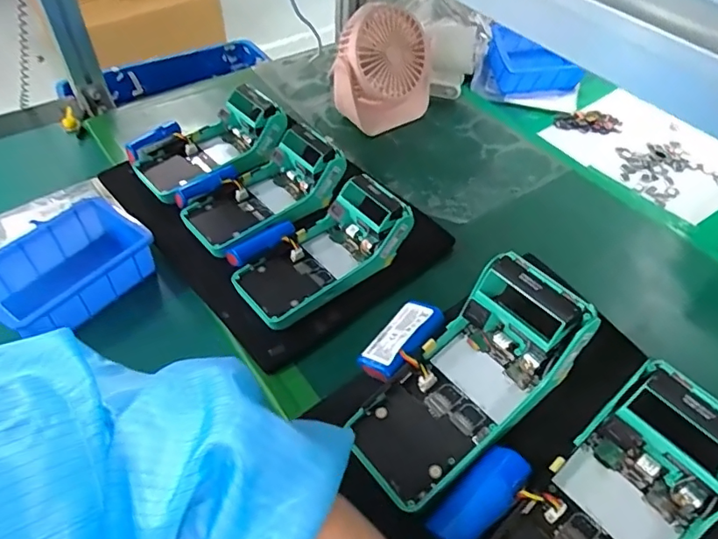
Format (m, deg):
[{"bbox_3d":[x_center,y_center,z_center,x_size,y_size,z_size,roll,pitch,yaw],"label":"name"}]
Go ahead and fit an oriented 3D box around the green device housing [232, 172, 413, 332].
[{"bbox_3d":[-0.032,-0.014,0.504,0.169,0.052,0.073,-39,60,-14],"label":"green device housing"}]

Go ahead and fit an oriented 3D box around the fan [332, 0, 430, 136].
[{"bbox_3d":[0.035,-0.252,0.667,0.121,0.145,0.066,-23,54,-22],"label":"fan"}]

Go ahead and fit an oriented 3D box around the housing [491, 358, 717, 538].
[{"bbox_3d":[0.142,0.137,0.296,0.166,0.047,0.076,-45,59,1],"label":"housing"}]

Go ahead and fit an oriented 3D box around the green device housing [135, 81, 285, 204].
[{"bbox_3d":[-0.169,-0.146,0.597,0.165,0.075,0.085,-30,57,-30],"label":"green device housing"}]

